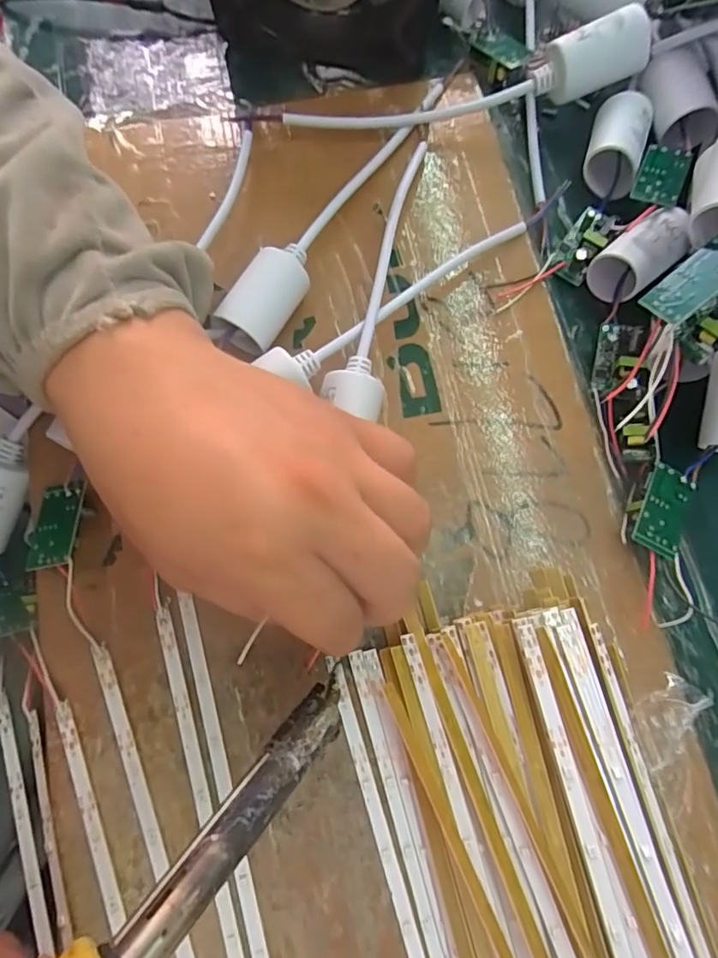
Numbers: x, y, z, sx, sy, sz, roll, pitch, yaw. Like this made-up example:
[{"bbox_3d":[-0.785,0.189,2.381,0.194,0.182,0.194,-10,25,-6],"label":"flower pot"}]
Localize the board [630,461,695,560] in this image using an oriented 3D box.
[{"bbox_3d":[0.131,0.014,0.226,0.020,0.014,0.038,26,78,8],"label":"board"}]

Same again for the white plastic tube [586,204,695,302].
[{"bbox_3d":[0.137,-0.106,0.248,0.040,0.024,0.026,-35,78,-7],"label":"white plastic tube"}]

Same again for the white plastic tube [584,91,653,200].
[{"bbox_3d":[0.132,-0.171,0.263,0.029,0.024,0.041,22,78,7],"label":"white plastic tube"}]

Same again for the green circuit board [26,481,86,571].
[{"bbox_3d":[-0.129,0.020,0.220,0.020,0.004,0.037,-8,62,7],"label":"green circuit board"}]

